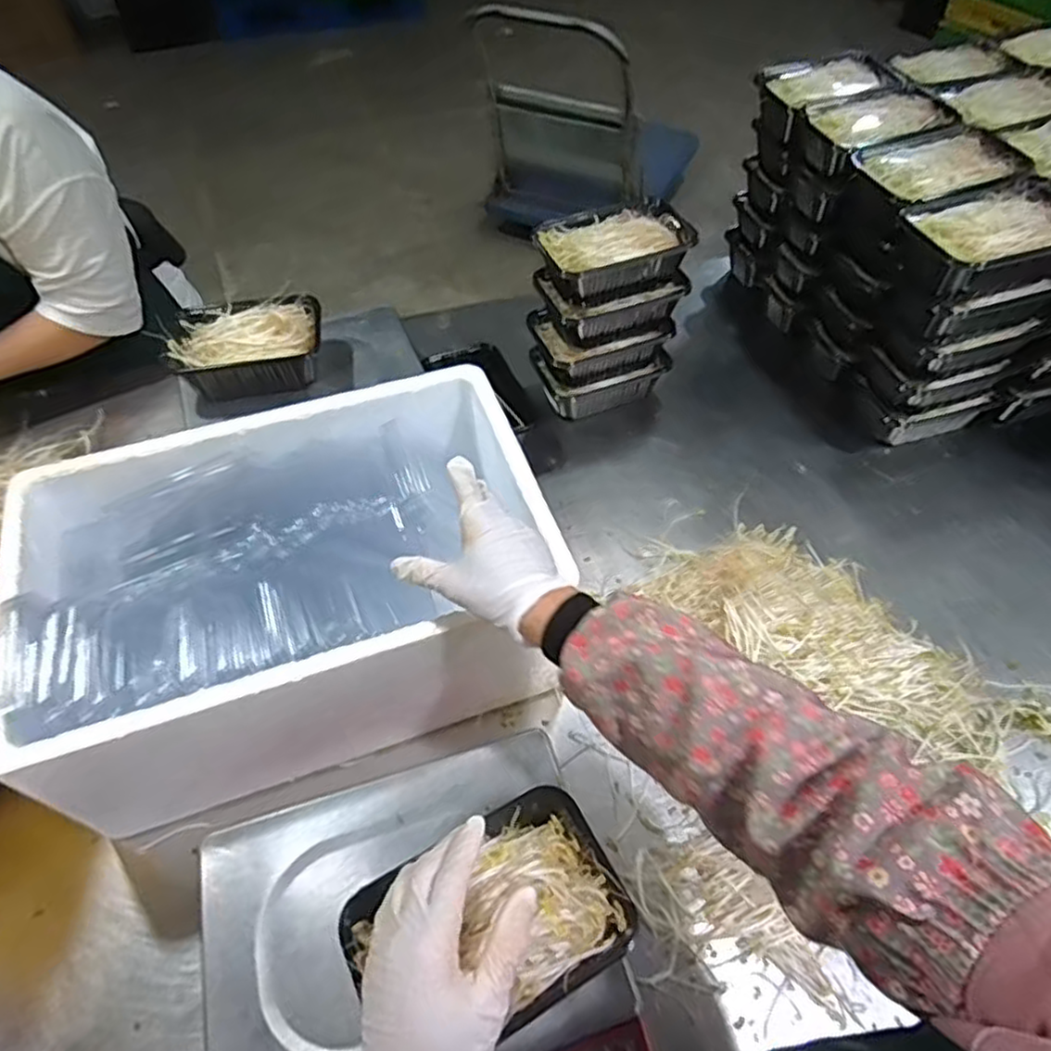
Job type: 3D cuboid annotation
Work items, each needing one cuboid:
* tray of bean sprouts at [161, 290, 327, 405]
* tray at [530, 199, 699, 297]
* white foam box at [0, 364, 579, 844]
[{"bbox_3d":[-0.341,-0.219,0.854,0.182,0.070,0.119,-10,53,-8],"label":"tray of bean sprouts"},{"bbox_3d":[0.102,-0.340,0.853,0.176,0.052,0.113,-14,54,-11],"label":"tray"},{"bbox_3d":[-0.219,0.060,0.704,0.467,0.190,0.309,-17,53,-12],"label":"white foam box"}]

